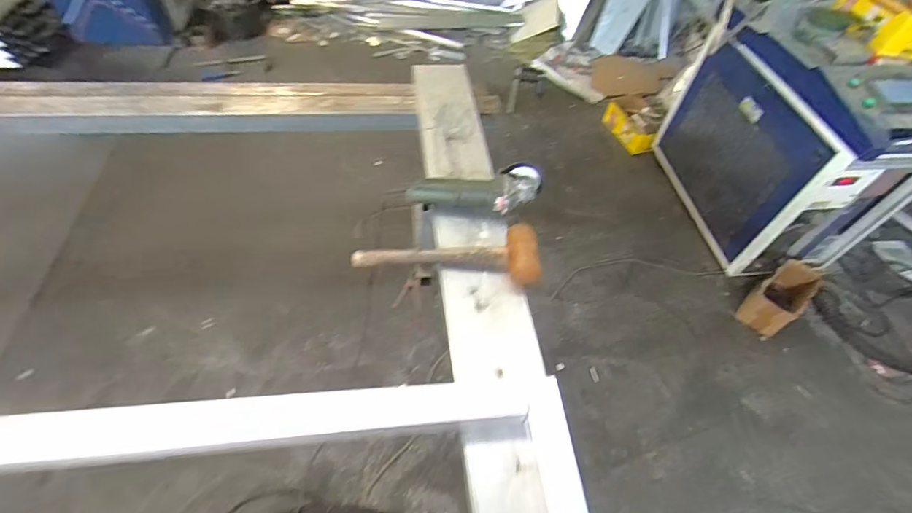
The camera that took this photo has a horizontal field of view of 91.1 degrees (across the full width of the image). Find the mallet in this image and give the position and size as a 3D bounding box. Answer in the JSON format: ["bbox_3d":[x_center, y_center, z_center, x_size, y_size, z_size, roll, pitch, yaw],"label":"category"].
[{"bbox_3d":[-0.016,-0.012,0.845,0.349,0.061,0.107,5,53,-2],"label":"mallet"}]

